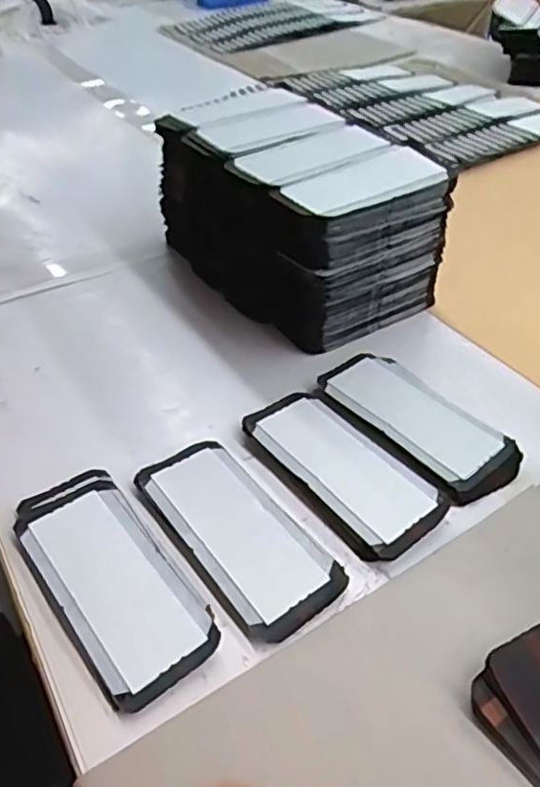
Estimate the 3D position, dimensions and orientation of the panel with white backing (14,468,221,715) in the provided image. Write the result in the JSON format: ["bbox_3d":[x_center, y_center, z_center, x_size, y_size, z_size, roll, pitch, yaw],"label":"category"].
[{"bbox_3d":[-0.107,0.120,0.413,0.075,0.010,0.173,-28,50,-27],"label":"panel with white backing"}]

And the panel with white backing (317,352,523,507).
[{"bbox_3d":[0.126,0.019,0.524,0.087,0.010,0.173,-25,49,-25],"label":"panel with white backing"}]

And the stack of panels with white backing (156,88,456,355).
[{"bbox_3d":[0.016,-0.194,0.646,0.176,0.141,0.292,-30,50,-28],"label":"stack of panels with white backing"}]

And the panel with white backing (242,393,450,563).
[{"bbox_3d":[0.054,0.056,0.483,0.076,0.011,0.166,-27,49,-26],"label":"panel with white backing"}]

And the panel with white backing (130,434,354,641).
[{"bbox_3d":[-0.024,0.093,0.440,0.073,0.016,0.167,-28,50,-26],"label":"panel with white backing"}]

